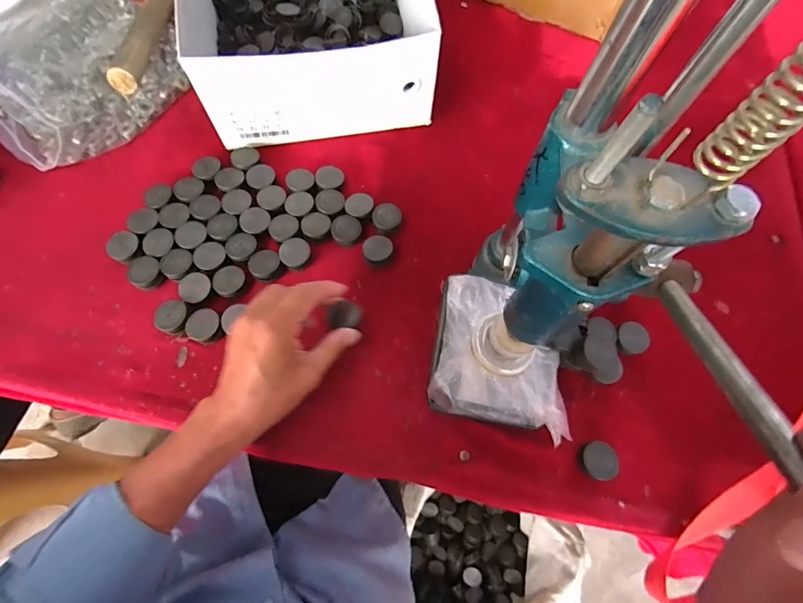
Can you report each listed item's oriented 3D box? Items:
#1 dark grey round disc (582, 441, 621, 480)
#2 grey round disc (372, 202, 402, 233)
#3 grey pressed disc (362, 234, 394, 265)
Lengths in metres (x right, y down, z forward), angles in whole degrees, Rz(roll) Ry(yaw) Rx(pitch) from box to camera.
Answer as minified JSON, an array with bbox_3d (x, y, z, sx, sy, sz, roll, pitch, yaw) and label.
[{"bbox_3d":[0.182,0.147,0.354,0.032,0.015,0.031,1,68,-2],"label":"dark grey round disc"},{"bbox_3d":[-0.016,-0.093,0.441,0.031,0.019,0.035,-3,68,-4],"label":"grey round disc"},{"bbox_3d":[-0.026,-0.056,0.425,0.031,0.023,0.026,-18,70,-9],"label":"grey pressed disc"}]

